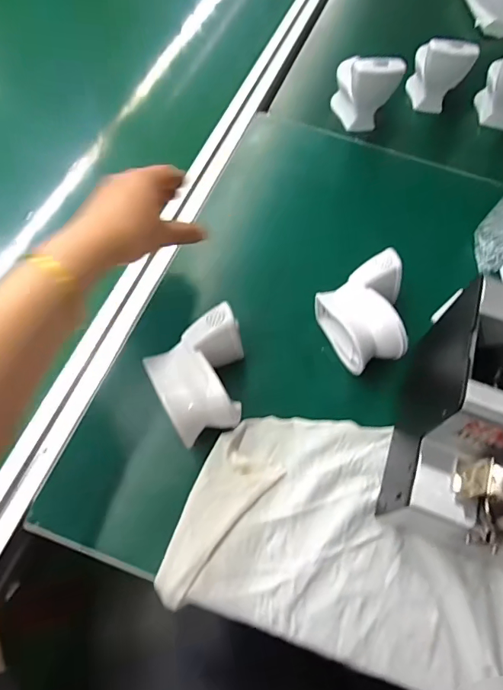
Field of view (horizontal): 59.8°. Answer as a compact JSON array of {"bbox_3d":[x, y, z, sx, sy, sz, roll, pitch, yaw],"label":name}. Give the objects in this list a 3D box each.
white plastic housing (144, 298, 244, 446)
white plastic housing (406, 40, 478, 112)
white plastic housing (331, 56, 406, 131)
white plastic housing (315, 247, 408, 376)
[{"bbox_3d":[-0.041,0.031,0.409,0.096,0.064,0.102,-23,65,-16],"label":"white plastic housing"},{"bbox_3d":[0.278,-0.402,0.653,0.077,0.096,0.071,16,61,5],"label":"white plastic housing"},{"bbox_3d":[0.159,-0.365,0.622,0.062,0.101,0.081,-5,61,-7],"label":"white plastic housing"},{"bbox_3d":[0.123,-0.026,0.461,0.093,0.081,0.103,-20,64,-15],"label":"white plastic housing"}]

